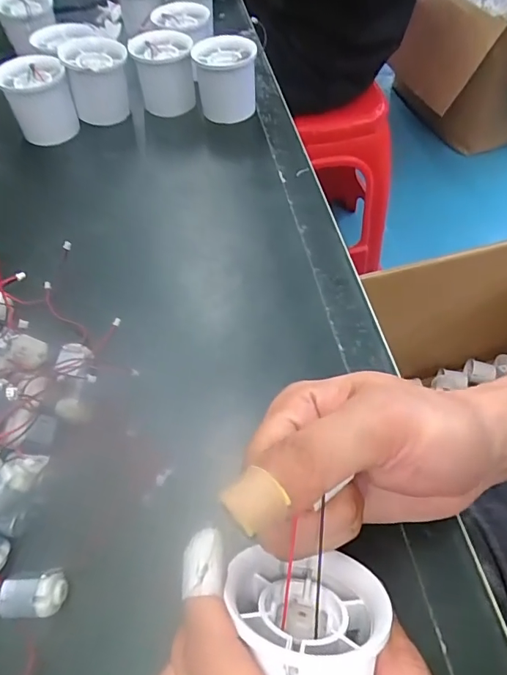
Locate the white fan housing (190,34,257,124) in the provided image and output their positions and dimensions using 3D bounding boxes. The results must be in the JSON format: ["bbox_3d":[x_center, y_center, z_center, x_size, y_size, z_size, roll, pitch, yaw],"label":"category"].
[{"bbox_3d":[-0.024,-0.233,0.414,0.054,0.055,0.054,-12,55,-6],"label":"white fan housing"}]

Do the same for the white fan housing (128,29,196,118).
[{"bbox_3d":[-0.081,-0.242,0.424,0.051,0.057,0.056,-11,55,-5],"label":"white fan housing"}]

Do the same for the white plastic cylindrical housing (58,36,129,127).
[{"bbox_3d":[-0.139,-0.233,0.419,0.056,0.056,0.054,-15,56,-8],"label":"white plastic cylindrical housing"}]

